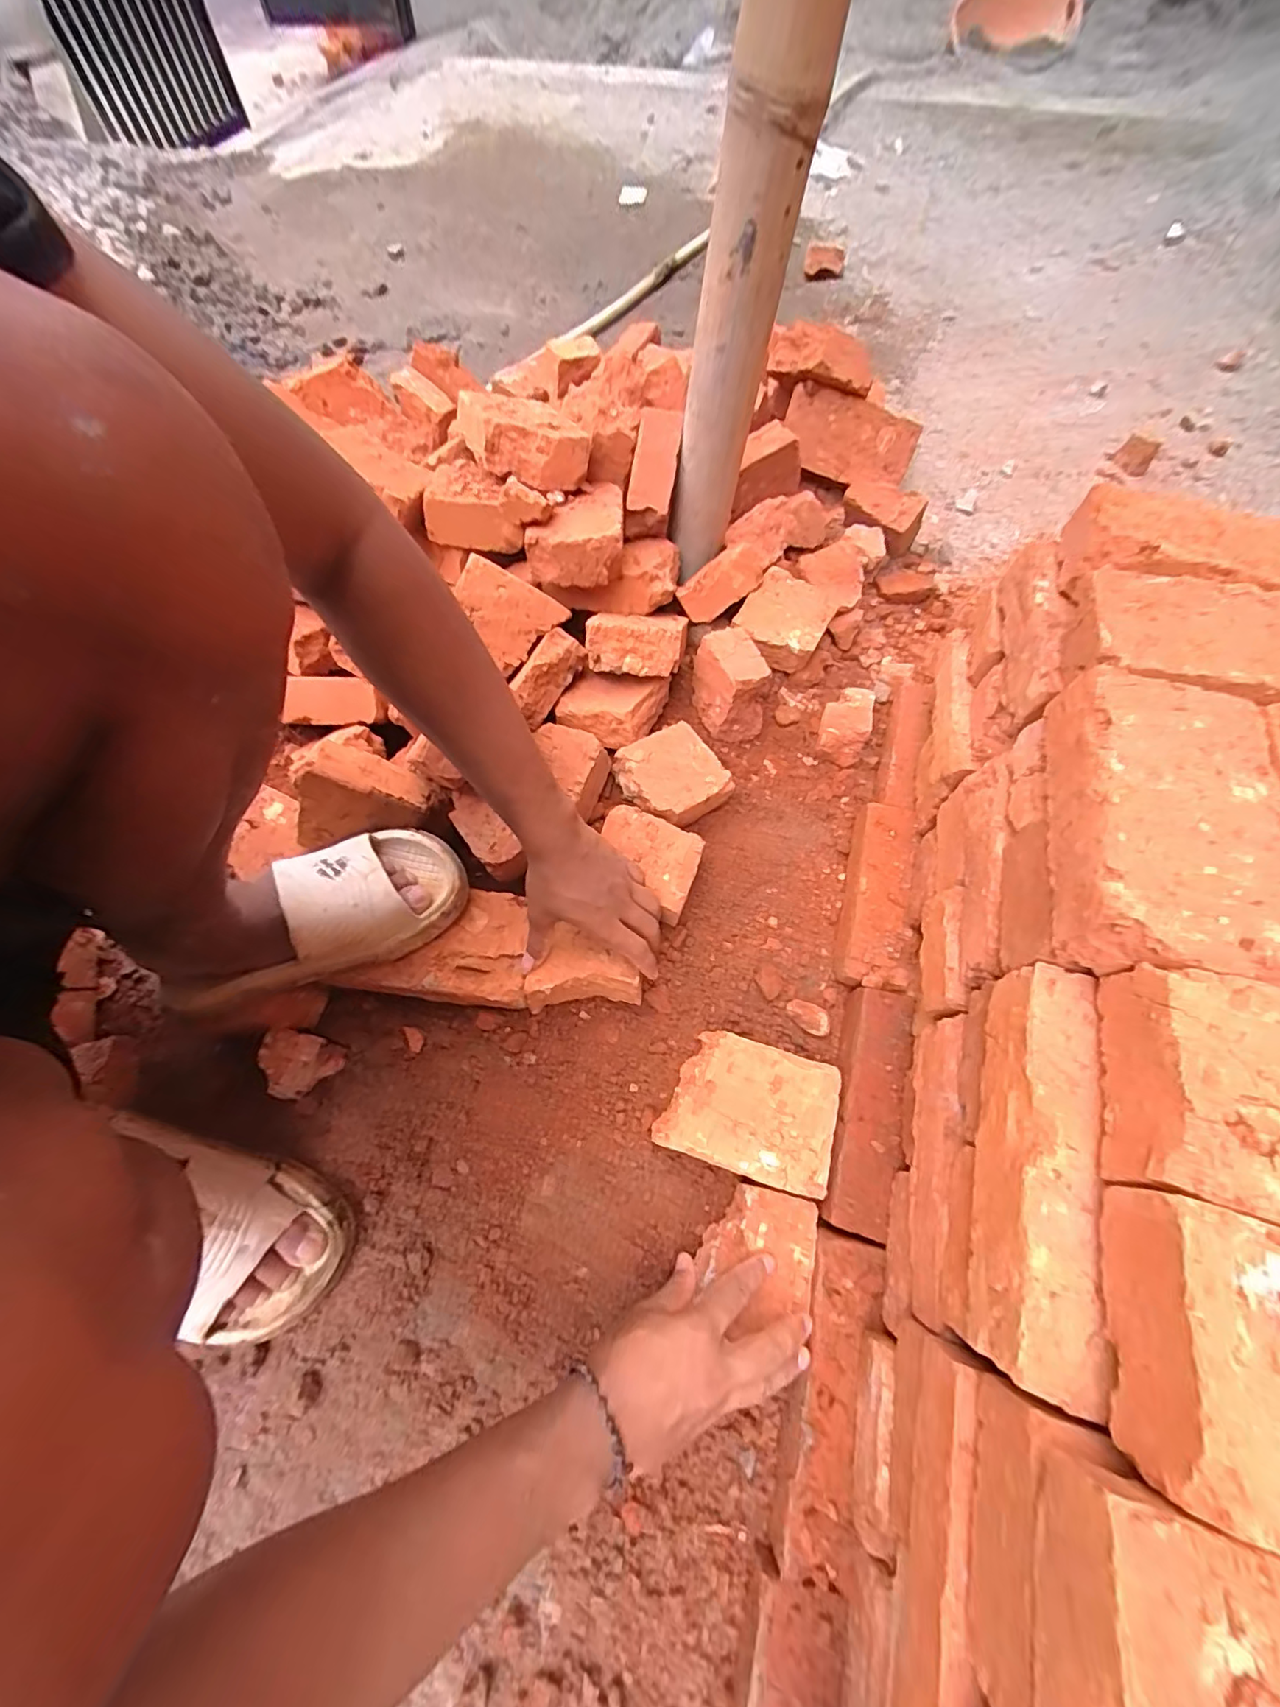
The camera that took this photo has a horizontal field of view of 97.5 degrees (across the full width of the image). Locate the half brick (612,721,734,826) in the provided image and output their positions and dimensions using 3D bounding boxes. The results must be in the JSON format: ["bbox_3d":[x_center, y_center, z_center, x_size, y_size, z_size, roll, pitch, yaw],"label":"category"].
[{"bbox_3d":[0.039,-0.081,0.633,0.104,0.057,0.110,-29,68,-13],"label":"half brick"}]

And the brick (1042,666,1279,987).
[{"bbox_3d":[0.301,-0.018,0.327,0.098,0.047,0.192,17,66,6],"label":"brick"}]

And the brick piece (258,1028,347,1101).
[{"bbox_3d":[-0.301,0.188,0.496,0.045,0.058,0.053,7,65,2],"label":"brick piece"}]

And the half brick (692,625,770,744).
[{"bbox_3d":[0.103,-0.192,0.654,0.057,0.106,0.085,-16,66,-8],"label":"half brick"}]

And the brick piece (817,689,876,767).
[{"bbox_3d":[0.249,-0.161,0.680,0.054,0.037,0.109,16,66,7],"label":"brick piece"}]

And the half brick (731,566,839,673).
[{"bbox_3d":[0.177,-0.285,0.695,0.100,0.055,0.116,28,68,10],"label":"half brick"}]

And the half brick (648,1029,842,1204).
[{"bbox_3d":[0.095,0.222,0.490,0.136,0.054,0.102,18,67,6],"label":"half brick"}]

